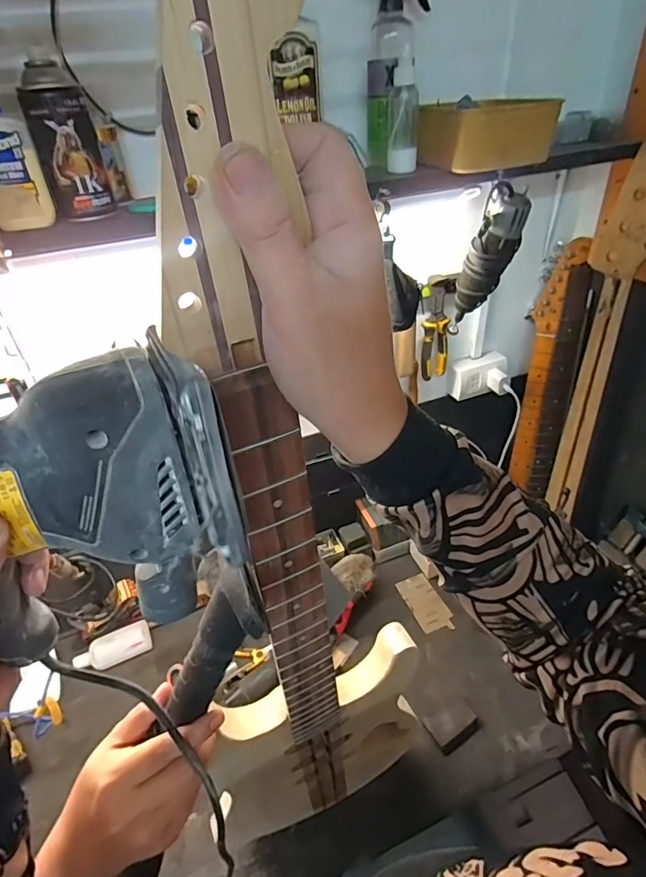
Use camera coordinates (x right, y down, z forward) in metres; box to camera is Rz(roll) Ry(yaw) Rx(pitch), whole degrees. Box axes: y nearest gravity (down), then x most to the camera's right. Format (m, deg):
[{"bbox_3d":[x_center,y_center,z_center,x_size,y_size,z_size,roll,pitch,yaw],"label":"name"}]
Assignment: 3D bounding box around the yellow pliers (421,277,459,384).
[{"bbox_3d":[0.223,-0.213,0.909,0.053,0.207,0.017,-6,35,-3],"label":"yellow pliers"}]

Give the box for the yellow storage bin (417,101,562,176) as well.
[{"bbox_3d":[0.221,-0.408,0.623,0.160,0.077,0.089,-16,41,-11],"label":"yellow storage bin"}]

